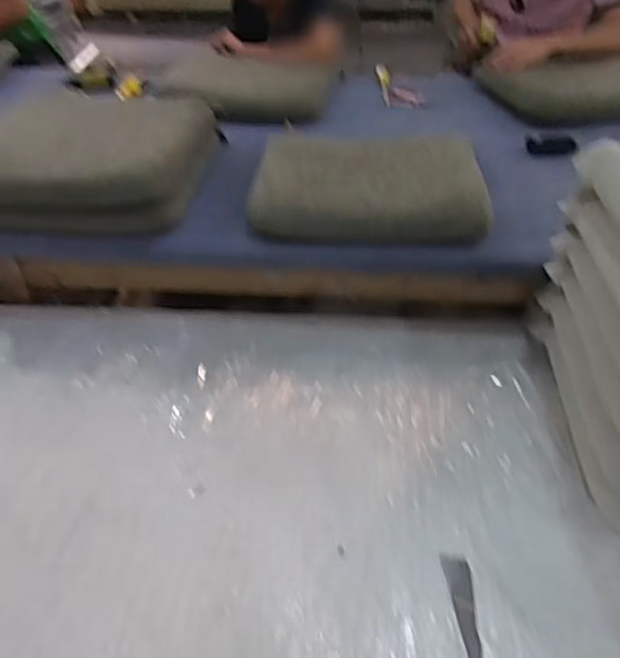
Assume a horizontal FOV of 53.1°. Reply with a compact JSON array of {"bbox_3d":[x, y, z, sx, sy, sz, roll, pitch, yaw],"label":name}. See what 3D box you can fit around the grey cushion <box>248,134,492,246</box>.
[{"bbox_3d":[0.118,-0.295,1.195,0.430,0.080,0.340,4,39,7],"label":"grey cushion"}]

